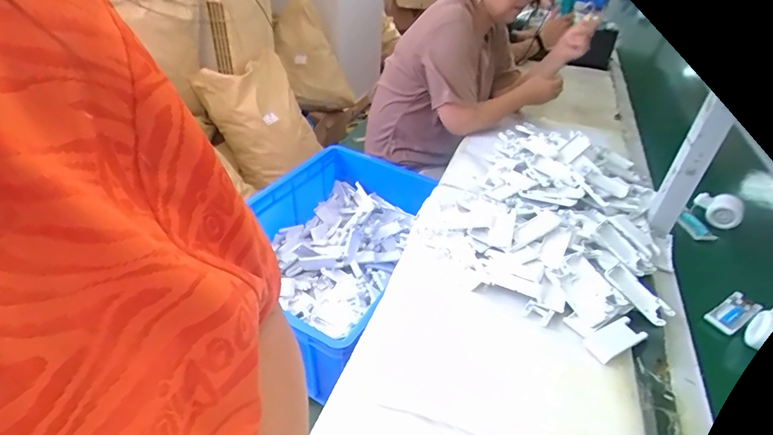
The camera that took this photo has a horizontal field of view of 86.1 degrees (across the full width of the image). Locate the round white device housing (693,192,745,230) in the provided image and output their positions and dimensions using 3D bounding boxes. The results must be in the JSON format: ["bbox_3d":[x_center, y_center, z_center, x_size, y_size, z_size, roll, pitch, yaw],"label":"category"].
[{"bbox_3d":[0.713,-0.019,0.890,0.039,0.060,0.089,-23,44,-30],"label":"round white device housing"}]

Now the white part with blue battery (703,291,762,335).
[{"bbox_3d":[0.559,0.155,0.668,0.092,0.023,0.044,-18,42,-26],"label":"white part with blue battery"}]

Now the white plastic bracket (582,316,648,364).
[{"bbox_3d":[0.325,0.172,0.591,0.105,0.004,0.040,-18,42,-26],"label":"white plastic bracket"}]

